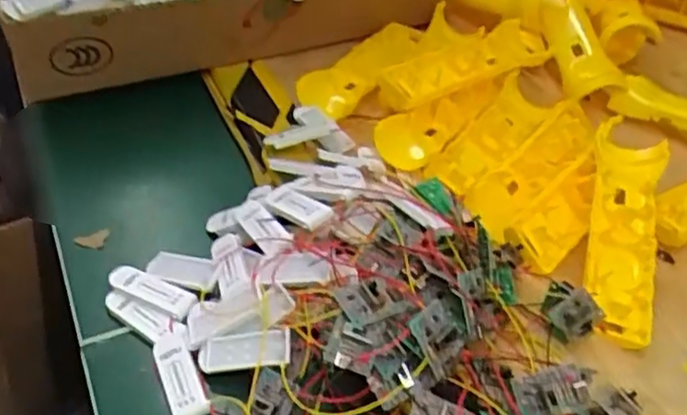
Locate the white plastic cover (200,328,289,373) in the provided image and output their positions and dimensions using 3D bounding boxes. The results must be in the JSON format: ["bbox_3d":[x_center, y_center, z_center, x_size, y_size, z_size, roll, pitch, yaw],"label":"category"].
[{"bbox_3d":[-0.057,0.083,0.383,0.057,0.004,0.020,-11,70,15],"label":"white plastic cover"}]

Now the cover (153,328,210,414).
[{"bbox_3d":[-0.095,0.096,0.384,0.020,0.008,0.059,-15,48,-20],"label":"cover"}]

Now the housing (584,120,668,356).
[{"bbox_3d":[0.184,0.014,0.433,0.047,0.019,0.155,13,59,7],"label":"housing"}]

